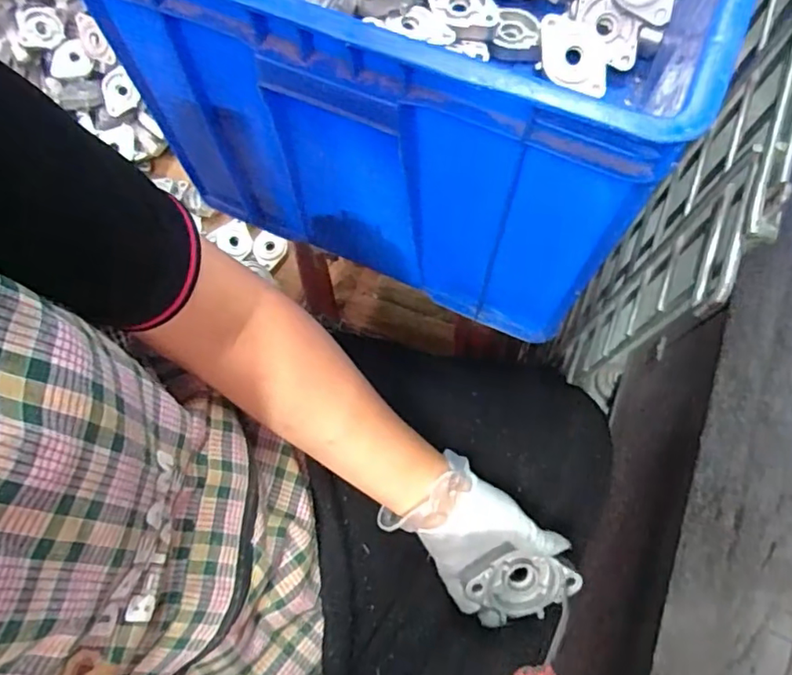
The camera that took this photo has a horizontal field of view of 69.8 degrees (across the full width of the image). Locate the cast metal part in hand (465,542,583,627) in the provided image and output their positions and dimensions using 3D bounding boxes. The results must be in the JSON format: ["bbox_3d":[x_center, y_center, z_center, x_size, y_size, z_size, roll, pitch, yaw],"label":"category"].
[{"bbox_3d":[0.114,0.220,0.503,0.094,0.029,0.057,-10,72,-3],"label":"cast metal part in hand"}]

